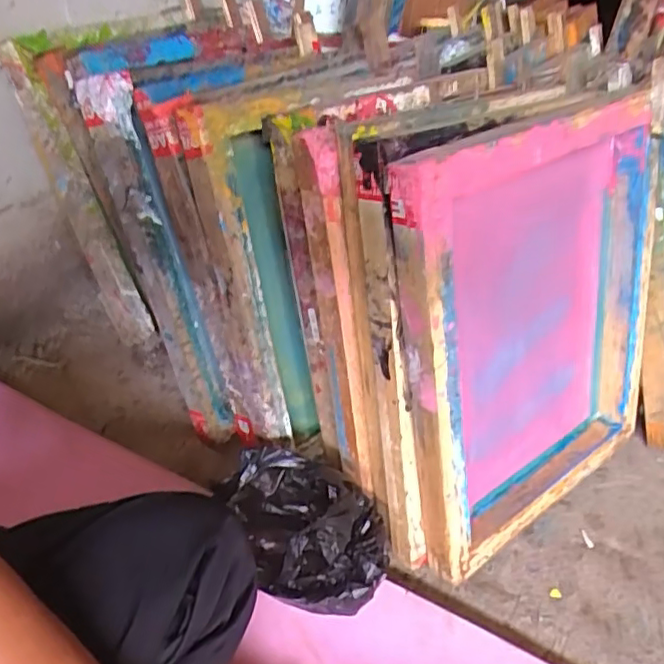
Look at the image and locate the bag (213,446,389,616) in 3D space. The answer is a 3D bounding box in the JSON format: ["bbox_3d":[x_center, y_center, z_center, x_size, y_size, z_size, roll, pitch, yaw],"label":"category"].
[{"bbox_3d":[-0.027,0.216,0.670,0.152,0.118,0.171,-9,39,-18],"label":"bag"}]

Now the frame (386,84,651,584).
[{"bbox_3d":[0.233,0.006,0.683,0.373,0.479,0.057,-27,32,-29],"label":"frame"}]

